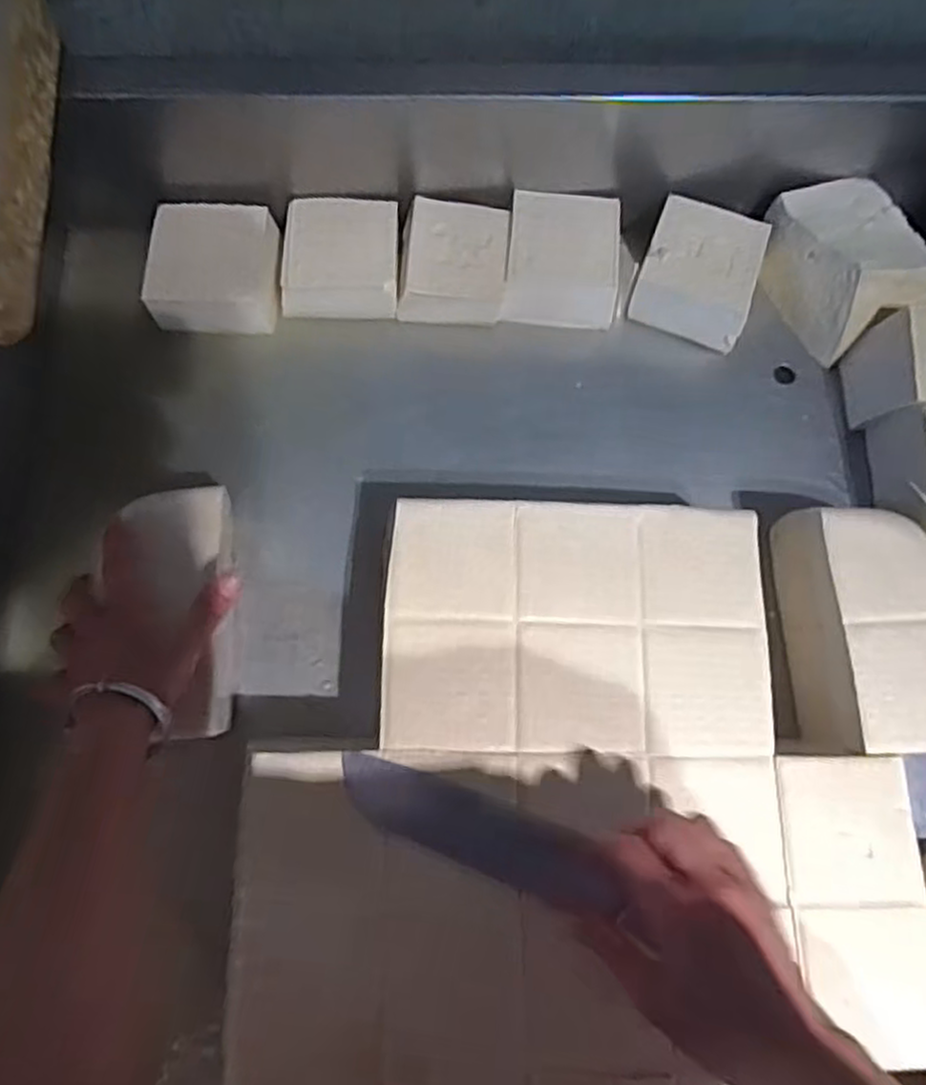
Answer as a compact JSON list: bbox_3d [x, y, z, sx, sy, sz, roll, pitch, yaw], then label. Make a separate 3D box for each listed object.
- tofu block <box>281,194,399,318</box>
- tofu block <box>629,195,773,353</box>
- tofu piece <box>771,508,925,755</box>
[{"bbox_3d":[-0.109,-0.245,0.655,0.106,0.053,0.097,0,73,-2],"label":"tofu block"},{"bbox_3d":[0.205,-0.230,0.646,0.104,0.068,0.101,17,73,3],"label":"tofu block"},{"bbox_3d":[0.294,0.066,0.541,0.091,0.095,0.169,3,73,-2],"label":"tofu piece"}]

